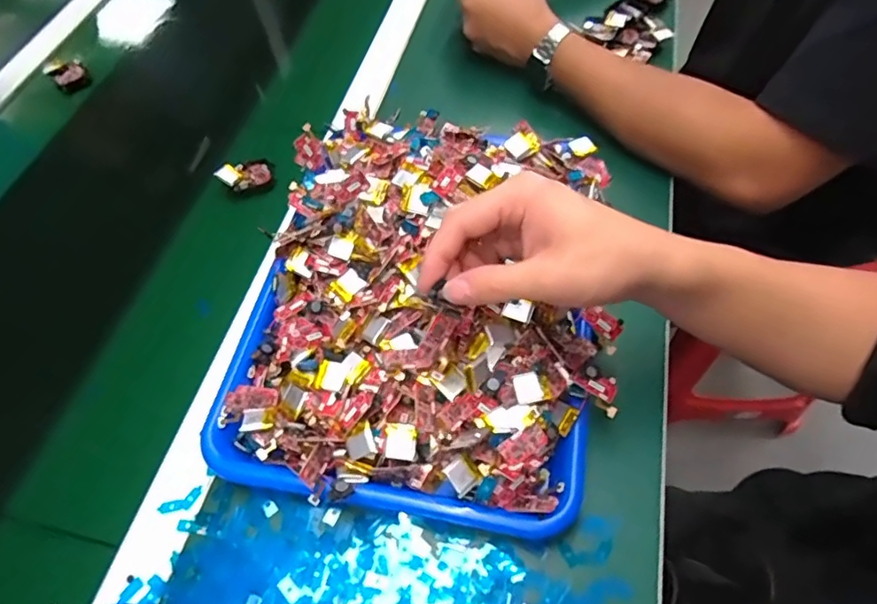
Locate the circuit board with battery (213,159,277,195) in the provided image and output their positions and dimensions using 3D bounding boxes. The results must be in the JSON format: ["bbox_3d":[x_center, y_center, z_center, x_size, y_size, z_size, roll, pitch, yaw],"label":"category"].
[{"bbox_3d":[-0.187,-0.124,0.537,0.051,0.020,0.033,-14,58,-5],"label":"circuit board with battery"}]

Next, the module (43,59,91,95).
[{"bbox_3d":[-0.437,-0.269,0.649,0.055,0.017,0.036,37,67,24],"label":"module"}]

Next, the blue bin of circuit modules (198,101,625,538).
[{"bbox_3d":[-0.006,-0.021,0.414,0.263,0.088,0.336,5,59,7],"label":"blue bin of circuit modules"}]

